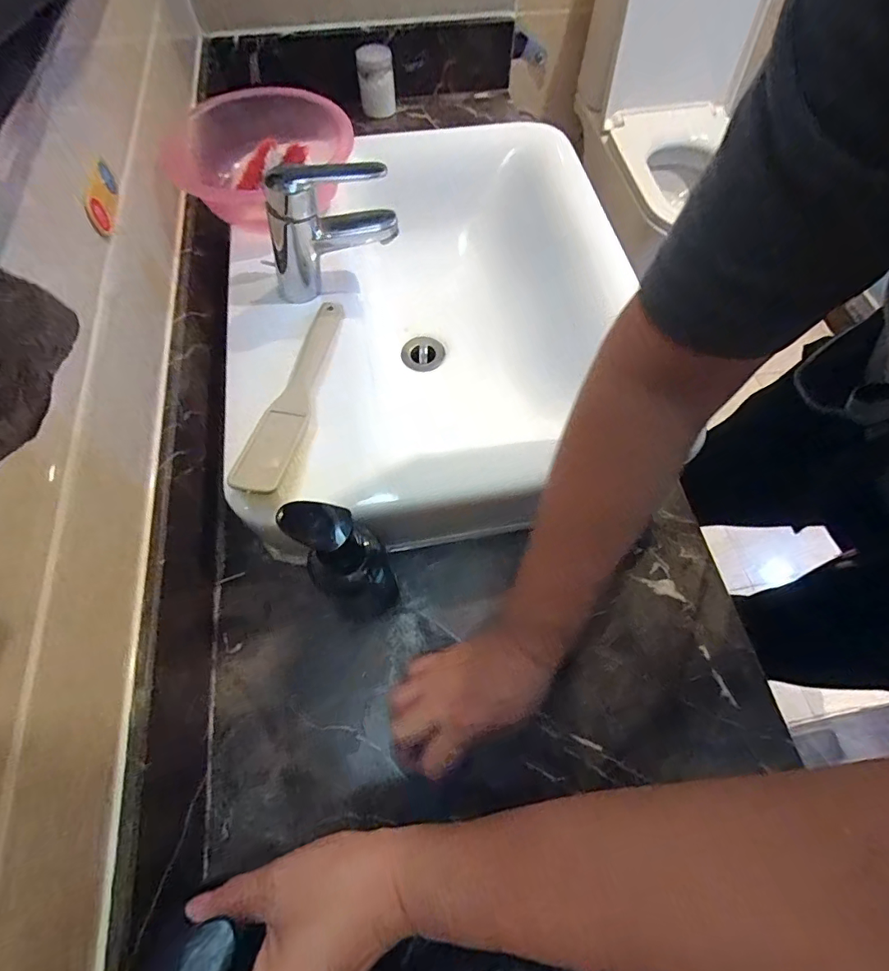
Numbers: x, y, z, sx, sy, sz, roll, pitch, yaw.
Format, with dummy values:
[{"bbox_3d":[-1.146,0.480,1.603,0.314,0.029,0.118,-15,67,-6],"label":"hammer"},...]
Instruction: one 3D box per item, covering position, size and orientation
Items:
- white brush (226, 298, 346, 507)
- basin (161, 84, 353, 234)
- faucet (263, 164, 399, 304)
[{"bbox_3d":[-0.128,-0.085,0.416,0.042,0.048,0.225,8,64,3],"label":"white brush"},{"bbox_3d":[-0.214,-0.368,0.537,0.165,0.067,0.201,9,64,4],"label":"basin"},{"bbox_3d":[-0.111,-0.246,0.456,0.121,0.118,0.037,-15,65,-8],"label":"faucet"}]

